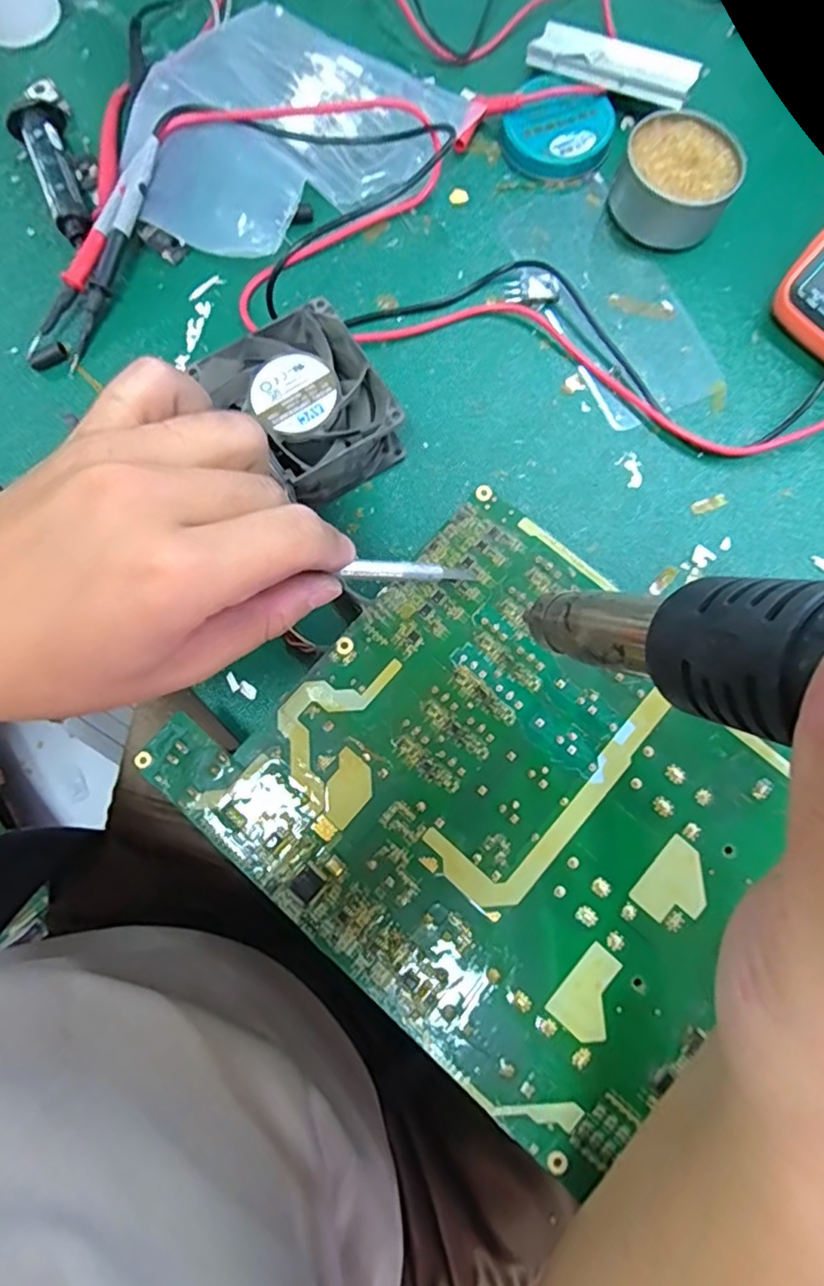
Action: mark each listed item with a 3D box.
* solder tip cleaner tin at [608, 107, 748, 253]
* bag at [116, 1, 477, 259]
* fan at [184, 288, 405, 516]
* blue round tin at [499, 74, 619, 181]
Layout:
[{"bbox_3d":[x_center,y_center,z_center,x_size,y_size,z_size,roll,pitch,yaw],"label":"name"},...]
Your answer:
[{"bbox_3d":[0.148,-0.258,0.335,0.060,0.032,0.059,0,79,1],"label":"solder tip cleaner tin"},{"bbox_3d":[-0.076,-0.295,0.345,0.173,0.030,0.171,31,81,7],"label":"bag"},{"bbox_3d":[-0.052,-0.118,0.306,0.072,0.040,0.082,-35,80,-6],"label":"fan"},{"bbox_3d":[0.085,-0.300,0.353,0.061,0.014,0.052,21,80,5],"label":"blue round tin"}]

